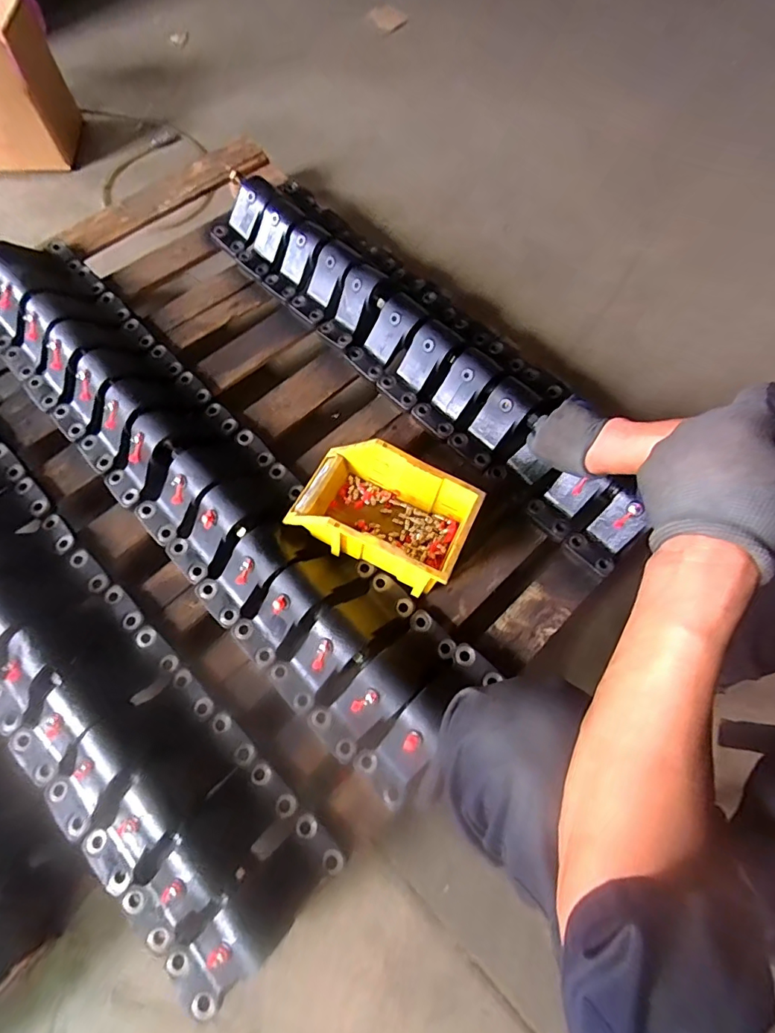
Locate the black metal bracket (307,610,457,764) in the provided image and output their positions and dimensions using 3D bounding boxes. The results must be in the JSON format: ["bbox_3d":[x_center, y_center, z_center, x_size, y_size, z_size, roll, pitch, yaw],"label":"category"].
[{"bbox_3d":[-0.003,0.222,0.653,0.222,0.066,0.079,-41,76,-14],"label":"black metal bracket"}]

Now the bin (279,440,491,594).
[{"bbox_3d":[-0.006,-0.011,0.713,0.247,0.126,0.148,24,72,7],"label":"bin"}]

